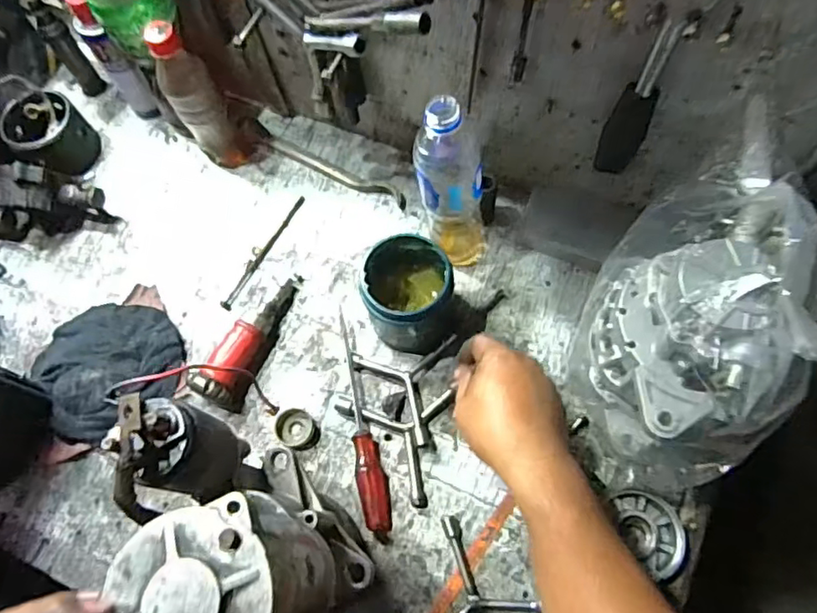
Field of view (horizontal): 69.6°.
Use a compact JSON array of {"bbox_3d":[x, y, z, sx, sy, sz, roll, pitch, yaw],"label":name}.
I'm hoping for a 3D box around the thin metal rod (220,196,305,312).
[{"bbox_3d":[-0.169,-0.066,0.689,0.014,0.004,0.162,27,72,13],"label":"thin metal rod"}]

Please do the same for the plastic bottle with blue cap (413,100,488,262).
[{"bbox_3d":[0.044,-0.110,0.578,0.076,0.214,0.053,9,69,7],"label":"plastic bottle with blue cap"}]

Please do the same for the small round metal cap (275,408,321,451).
[{"bbox_3d":[-0.113,0.124,0.597,0.044,0.022,0.037,22,71,11],"label":"small round metal cap"}]

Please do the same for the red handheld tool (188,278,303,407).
[{"bbox_3d":[-0.168,0.034,0.636,0.043,0.052,0.169,25,58,12],"label":"red handheld tool"}]

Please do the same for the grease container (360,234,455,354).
[{"bbox_3d":[0.001,-0.013,0.605,0.091,0.099,0.096,2,68,4],"label":"grease container"}]

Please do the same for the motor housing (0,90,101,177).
[{"bbox_3d":[-0.442,-0.214,0.734,0.098,0.060,0.091,29,72,13],"label":"motor housing"}]

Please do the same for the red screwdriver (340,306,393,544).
[{"bbox_3d":[-0.052,0.114,0.597,0.027,0.022,0.234,-15,68,-3],"label":"red screwdriver"}]

